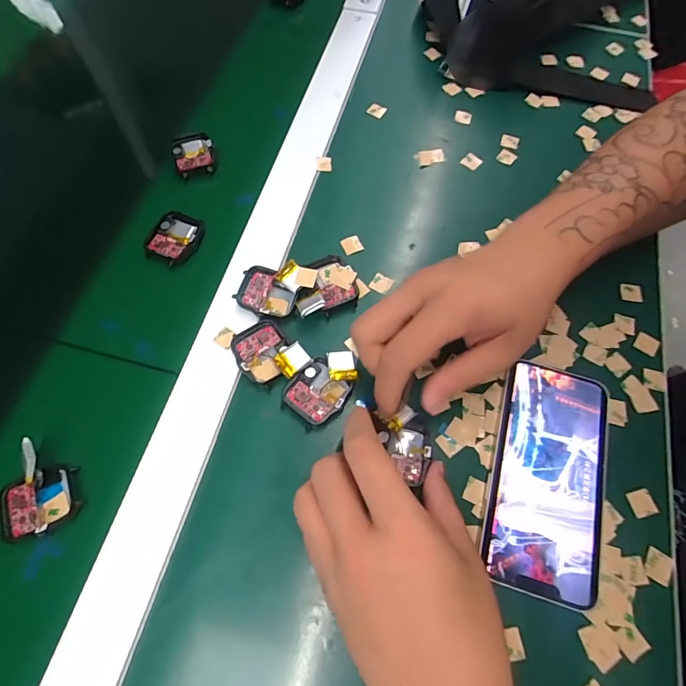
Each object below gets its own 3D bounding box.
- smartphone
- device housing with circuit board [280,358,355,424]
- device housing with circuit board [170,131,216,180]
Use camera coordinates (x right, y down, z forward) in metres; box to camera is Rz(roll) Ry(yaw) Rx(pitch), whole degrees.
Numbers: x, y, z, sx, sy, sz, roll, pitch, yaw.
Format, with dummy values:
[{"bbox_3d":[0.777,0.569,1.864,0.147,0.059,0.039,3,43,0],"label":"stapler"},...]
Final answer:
[{"bbox_3d":[0.135,0.084,0.277,0.071,0.011,0.146,16,67,6],"label":"smartphone"},{"bbox_3d":[-0.017,0.033,0.288,0.037,0.009,0.040,41,71,16],"label":"device housing with circuit board"},{"bbox_3d":[-0.134,-0.171,0.380,0.035,0.008,0.046,-16,67,-8],"label":"device housing with circuit board"}]

